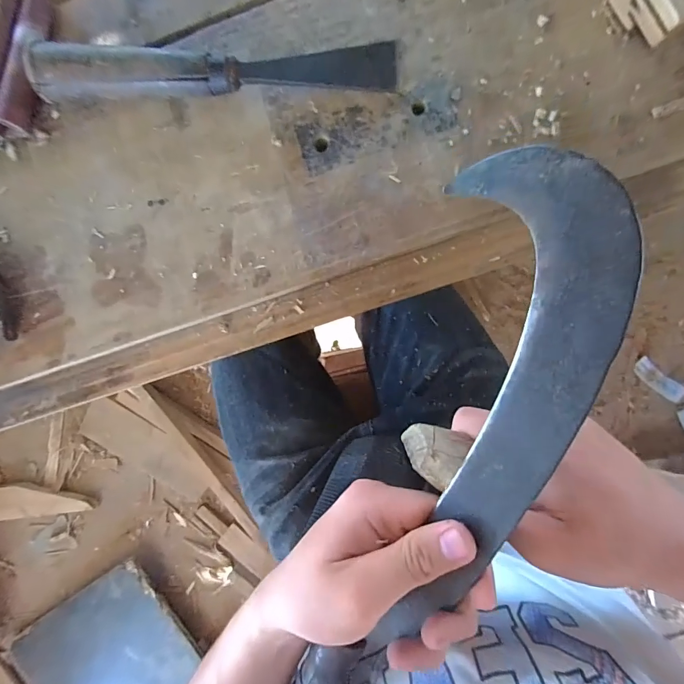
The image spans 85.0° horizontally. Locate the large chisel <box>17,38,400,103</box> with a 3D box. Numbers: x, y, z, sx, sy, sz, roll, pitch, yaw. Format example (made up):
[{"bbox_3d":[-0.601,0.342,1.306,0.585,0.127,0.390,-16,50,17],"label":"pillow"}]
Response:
[{"bbox_3d":[-0.086,-0.191,0.256,0.246,0.042,0.030,-2,91,5],"label":"large chisel"}]

